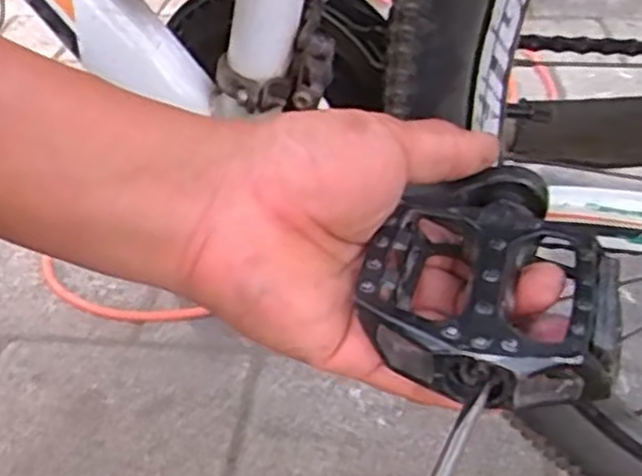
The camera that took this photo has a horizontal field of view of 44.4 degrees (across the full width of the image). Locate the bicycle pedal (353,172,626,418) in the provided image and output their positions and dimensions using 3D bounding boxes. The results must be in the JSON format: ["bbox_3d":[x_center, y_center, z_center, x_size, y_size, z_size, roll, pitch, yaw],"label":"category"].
[{"bbox_3d":[0.066,0.015,0.307,0.091,0.029,0.110,7,35,12],"label":"bicycle pedal"}]

